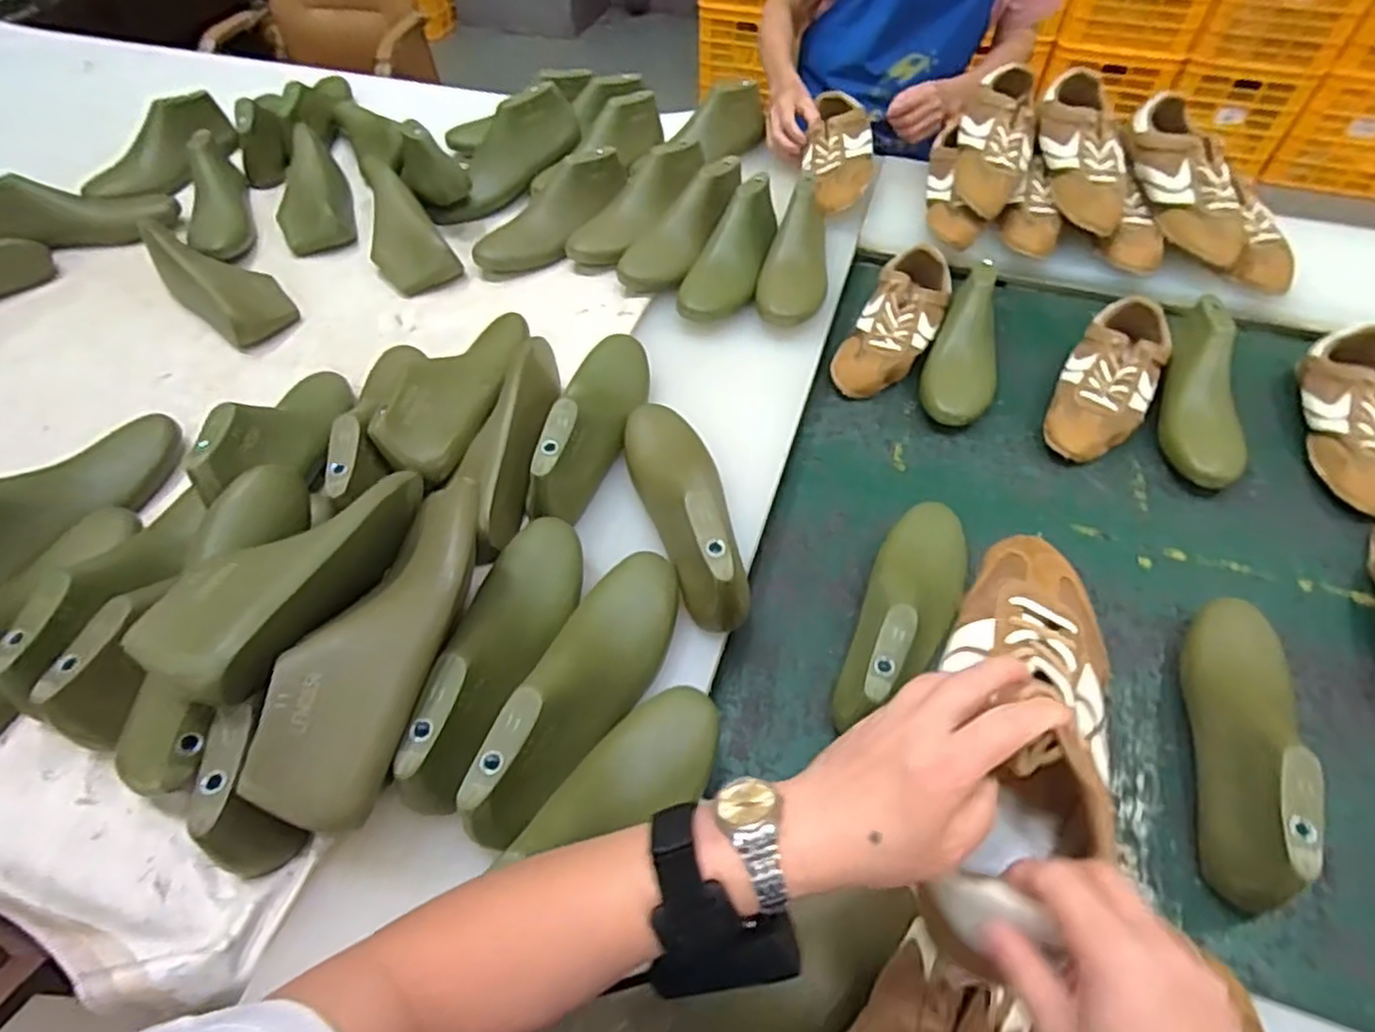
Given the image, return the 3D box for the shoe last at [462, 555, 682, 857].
[{"bbox_3d":[-0.079,0.130,0.562,0.079,0.083,0.270,15,55,13],"label":"shoe last"}]

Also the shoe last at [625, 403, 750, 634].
[{"bbox_3d":[-0.006,-0.030,0.680,0.088,0.080,0.278,-10,54,-5],"label":"shoe last"}]

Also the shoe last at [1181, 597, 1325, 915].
[{"bbox_3d":[0.477,0.185,0.586,0.085,0.099,0.266,22,57,17],"label":"shoe last"}]

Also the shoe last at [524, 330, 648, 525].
[{"bbox_3d":[-0.103,-0.118,0.746,0.091,0.083,0.277,5,54,6],"label":"shoe last"}]

